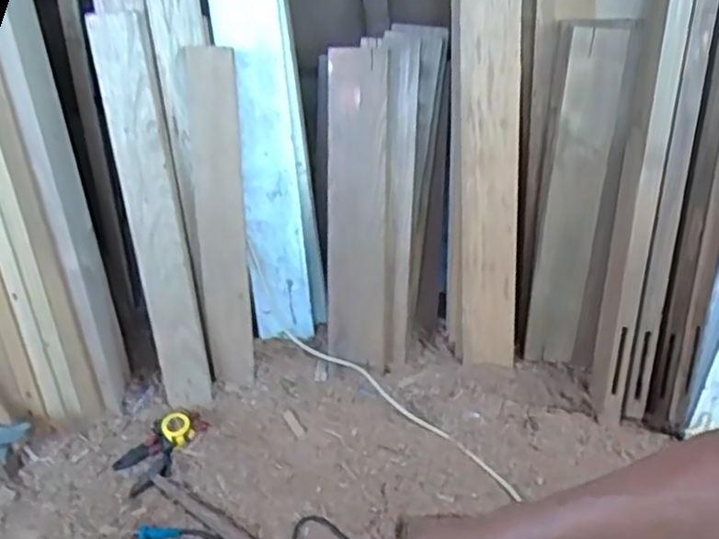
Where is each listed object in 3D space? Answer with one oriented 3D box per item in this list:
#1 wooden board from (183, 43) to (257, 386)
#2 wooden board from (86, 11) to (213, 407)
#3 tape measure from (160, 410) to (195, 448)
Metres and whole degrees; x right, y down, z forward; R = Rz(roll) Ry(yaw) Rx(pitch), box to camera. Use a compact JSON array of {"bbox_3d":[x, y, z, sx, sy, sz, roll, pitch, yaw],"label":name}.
[{"bbox_3d":[-0.277,-0.086,1.434,0.098,0.682,0.027,-7,23,-13],"label":"wooden board"},{"bbox_3d":[-0.403,-0.088,1.403,0.112,0.782,0.041,-6,20,0],"label":"wooden board"},{"bbox_3d":[-0.371,0.324,1.462,0.058,0.033,0.080,-25,47,-19],"label":"tape measure"}]

